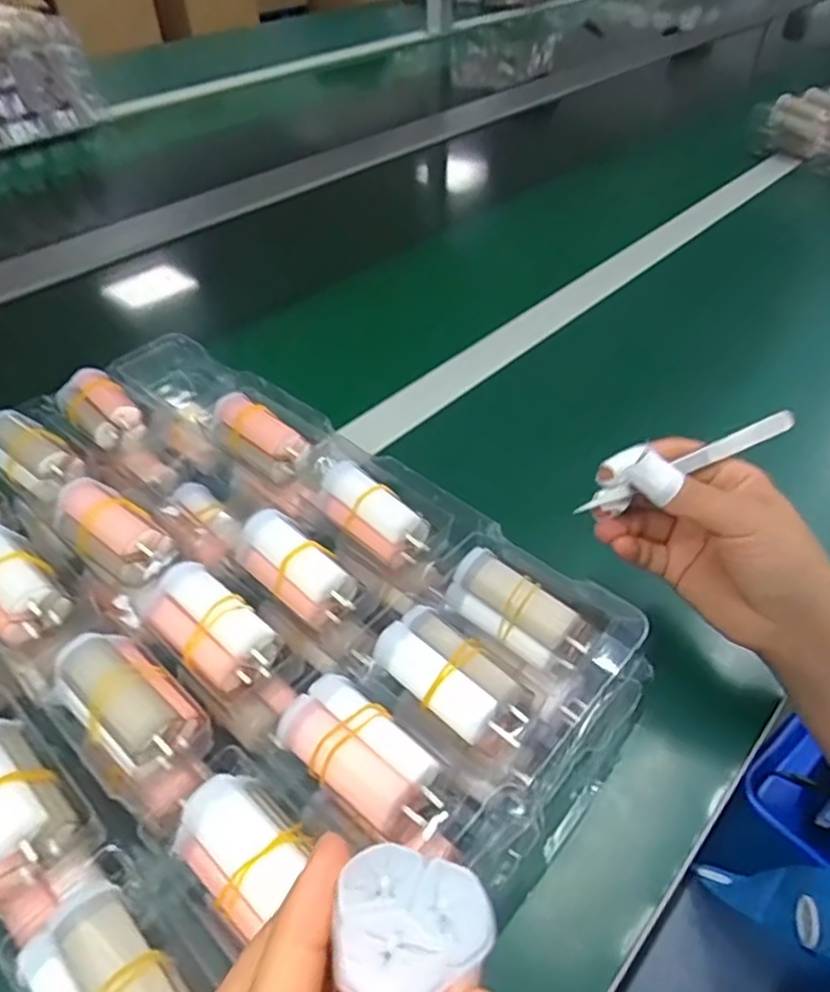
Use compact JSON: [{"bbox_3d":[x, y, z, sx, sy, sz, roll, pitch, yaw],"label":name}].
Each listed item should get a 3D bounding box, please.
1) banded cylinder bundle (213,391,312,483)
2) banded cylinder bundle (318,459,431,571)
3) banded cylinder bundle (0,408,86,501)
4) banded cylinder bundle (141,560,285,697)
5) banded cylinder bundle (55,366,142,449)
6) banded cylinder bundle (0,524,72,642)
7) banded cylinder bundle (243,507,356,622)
[{"bbox_3d":[-0.097,-0.038,0.415,0.067,0.025,0.027,30,53,27],"label":"banded cylinder bundle"},{"bbox_3d":[-0.025,0.009,0.363,0.028,0.023,0.066,-35,54,-29],"label":"banded cylinder bundle"},{"bbox_3d":[-0.237,-0.029,0.413,0.068,0.024,0.036,29,52,27],"label":"banded cylinder bundle"},{"bbox_3d":[-0.095,0.059,0.311,0.063,0.020,0.035,30,53,27],"label":"banded cylinder bundle"},{"bbox_3d":[-0.208,-0.060,0.441,0.063,0.017,0.036,35,55,30],"label":"banded cylinder bundle"},{"bbox_3d":[-0.200,0.040,0.329,0.064,0.025,0.038,34,55,30],"label":"banded cylinder bundle"},{"bbox_3d":[-0.060,0.034,0.338,0.064,0.024,0.030,31,53,28],"label":"banded cylinder bundle"}]

